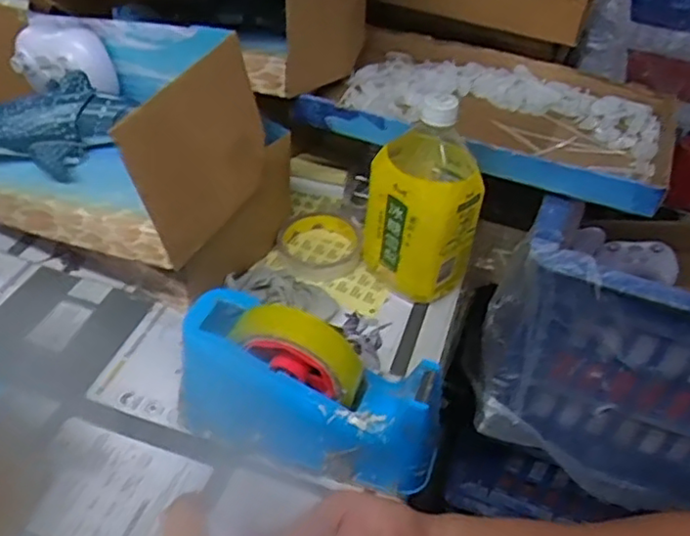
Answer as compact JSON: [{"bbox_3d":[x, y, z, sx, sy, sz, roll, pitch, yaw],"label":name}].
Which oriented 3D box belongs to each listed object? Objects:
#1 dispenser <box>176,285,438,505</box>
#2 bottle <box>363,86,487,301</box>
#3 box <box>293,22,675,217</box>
[{"bbox_3d":[-0.025,0.095,0.471,0.185,0.120,0.065,16,43,12],"label":"dispenser"},{"bbox_3d":[0.074,-0.063,0.600,0.102,0.193,0.094,11,43,6],"label":"bottle"},{"bbox_3d":[0.157,-0.170,0.671,0.335,0.047,0.217,19,45,12],"label":"box"}]

